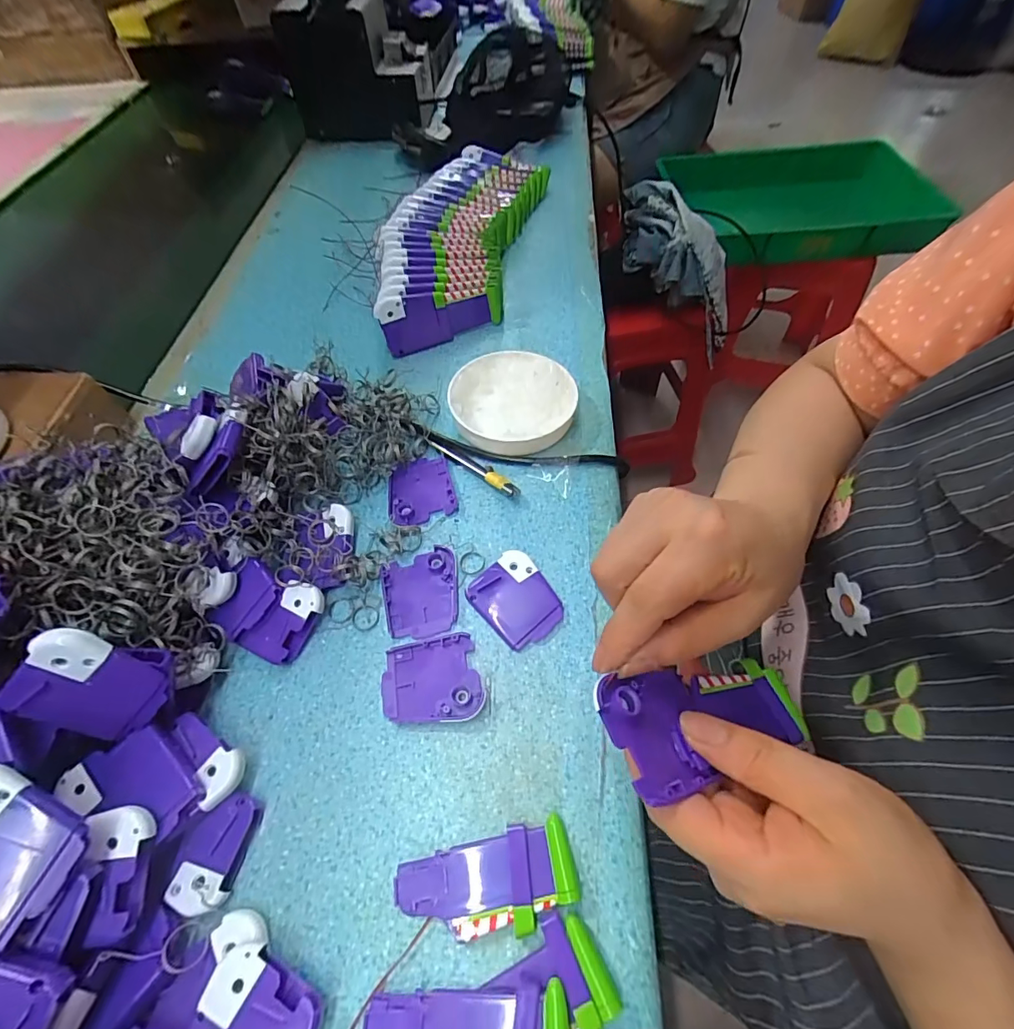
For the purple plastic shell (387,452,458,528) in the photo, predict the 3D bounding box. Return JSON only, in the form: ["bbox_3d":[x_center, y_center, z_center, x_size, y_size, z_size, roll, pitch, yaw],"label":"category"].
[{"bbox_3d":[-0.070,-0.021,0.375,0.051,0.007,0.058,-16,59,-7],"label":"purple plastic shell"}]

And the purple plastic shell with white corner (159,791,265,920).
[{"bbox_3d":[-0.153,0.178,0.251,0.030,0.012,0.050,5,58,6],"label":"purple plastic shell with white corner"}]

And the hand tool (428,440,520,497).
[{"bbox_3d":[-0.027,-0.040,0.379,0.088,0.013,0.014,33,65,21],"label":"hand tool"}]

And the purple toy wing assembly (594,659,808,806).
[{"bbox_3d":[0.094,0.098,0.226,0.116,0.015,0.048,4,53,-29],"label":"purple toy wing assembly"}]

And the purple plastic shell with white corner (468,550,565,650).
[{"bbox_3d":[0.008,0.058,0.325,0.051,0.006,0.062,-40,64,-20],"label":"purple plastic shell with white corner"}]

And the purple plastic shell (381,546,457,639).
[{"bbox_3d":[-0.059,0.054,0.329,0.050,0.005,0.061,-11,58,-4],"label":"purple plastic shell"}]

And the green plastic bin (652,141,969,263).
[{"bbox_3d":[0.651,-0.678,1.066,0.540,0.128,0.367,-9,58,-7],"label":"green plastic bin"}]

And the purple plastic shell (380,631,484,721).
[{"bbox_3d":[-0.048,0.104,0.297,0.060,0.007,0.053,-12,58,-5],"label":"purple plastic shell"}]

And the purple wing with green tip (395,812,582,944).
[{"bbox_3d":[-0.010,0.188,0.241,0.087,0.012,0.041,-15,59,-10],"label":"purple wing with green tip"}]

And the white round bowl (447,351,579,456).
[{"bbox_3d":[0.004,-0.097,0.404,0.102,0.027,0.094,-1,58,2],"label":"white round bowl"}]

